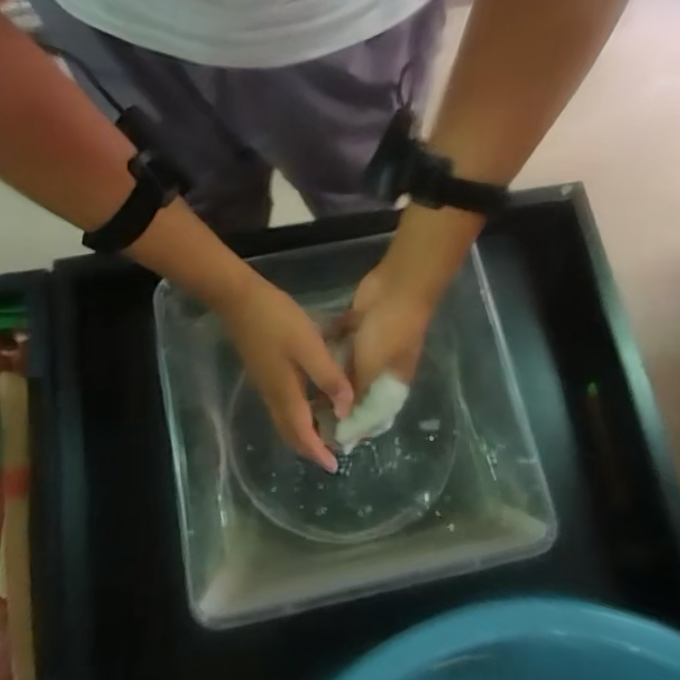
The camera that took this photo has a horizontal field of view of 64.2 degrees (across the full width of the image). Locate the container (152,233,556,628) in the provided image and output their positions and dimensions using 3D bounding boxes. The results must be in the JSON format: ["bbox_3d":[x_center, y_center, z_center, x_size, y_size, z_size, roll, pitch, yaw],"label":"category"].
[{"bbox_3d":[0.012,0.066,0.530,0.316,0.136,0.305,-10,75,-5],"label":"container"}]

